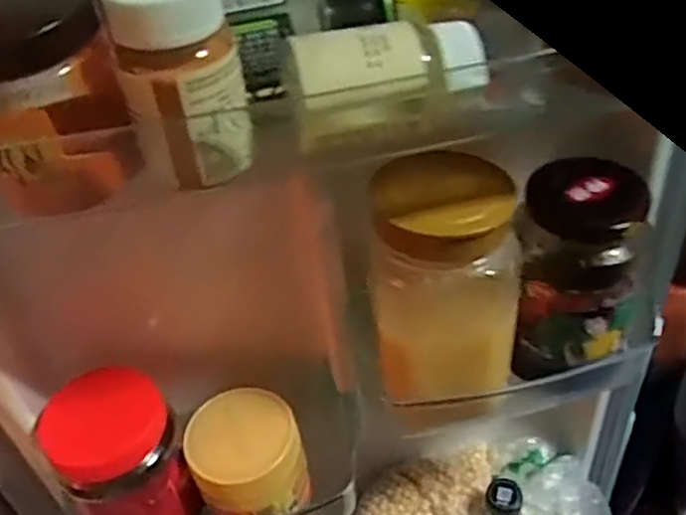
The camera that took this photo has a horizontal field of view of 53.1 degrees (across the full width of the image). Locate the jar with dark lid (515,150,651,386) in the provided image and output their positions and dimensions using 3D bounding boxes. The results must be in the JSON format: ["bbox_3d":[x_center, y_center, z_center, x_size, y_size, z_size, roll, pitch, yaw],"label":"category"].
[{"bbox_3d":[0.139,0.006,0.419,0.066,0.119,0.075,5,43,12],"label":"jar with dark lid"}]

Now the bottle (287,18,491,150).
[{"bbox_3d":[0.021,-0.076,0.276,0.087,0.030,0.034,-16,43,-11],"label":"bottle"}]

